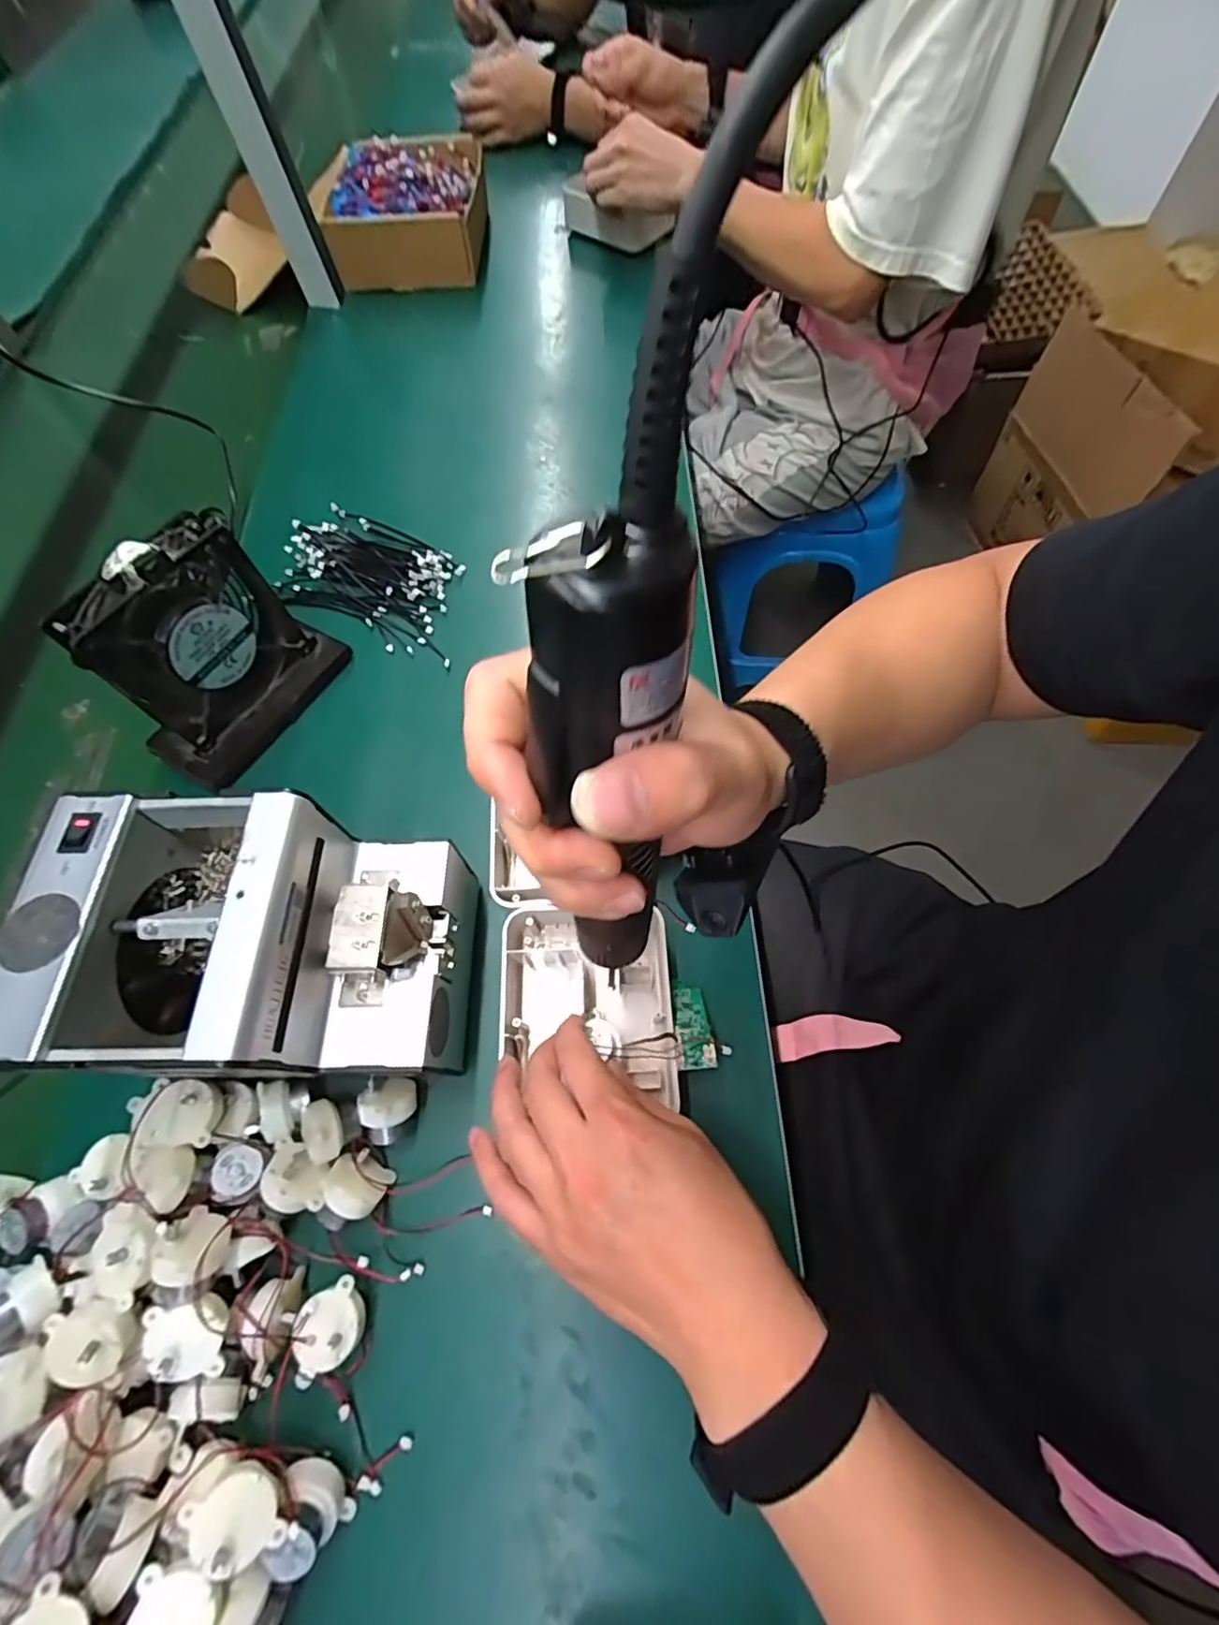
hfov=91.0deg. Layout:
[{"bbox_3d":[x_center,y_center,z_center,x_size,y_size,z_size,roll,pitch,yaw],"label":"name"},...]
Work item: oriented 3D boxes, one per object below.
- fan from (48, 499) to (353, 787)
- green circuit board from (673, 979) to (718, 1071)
[{"bbox_3d":[-0.287,-0.117,0.434,0.075,0.147,0.153,32,72,18],"label":"fan"},{"bbox_3d":[0.049,0.123,0.356,0.020,0.009,0.065,-5,25,0],"label":"green circuit board"}]

